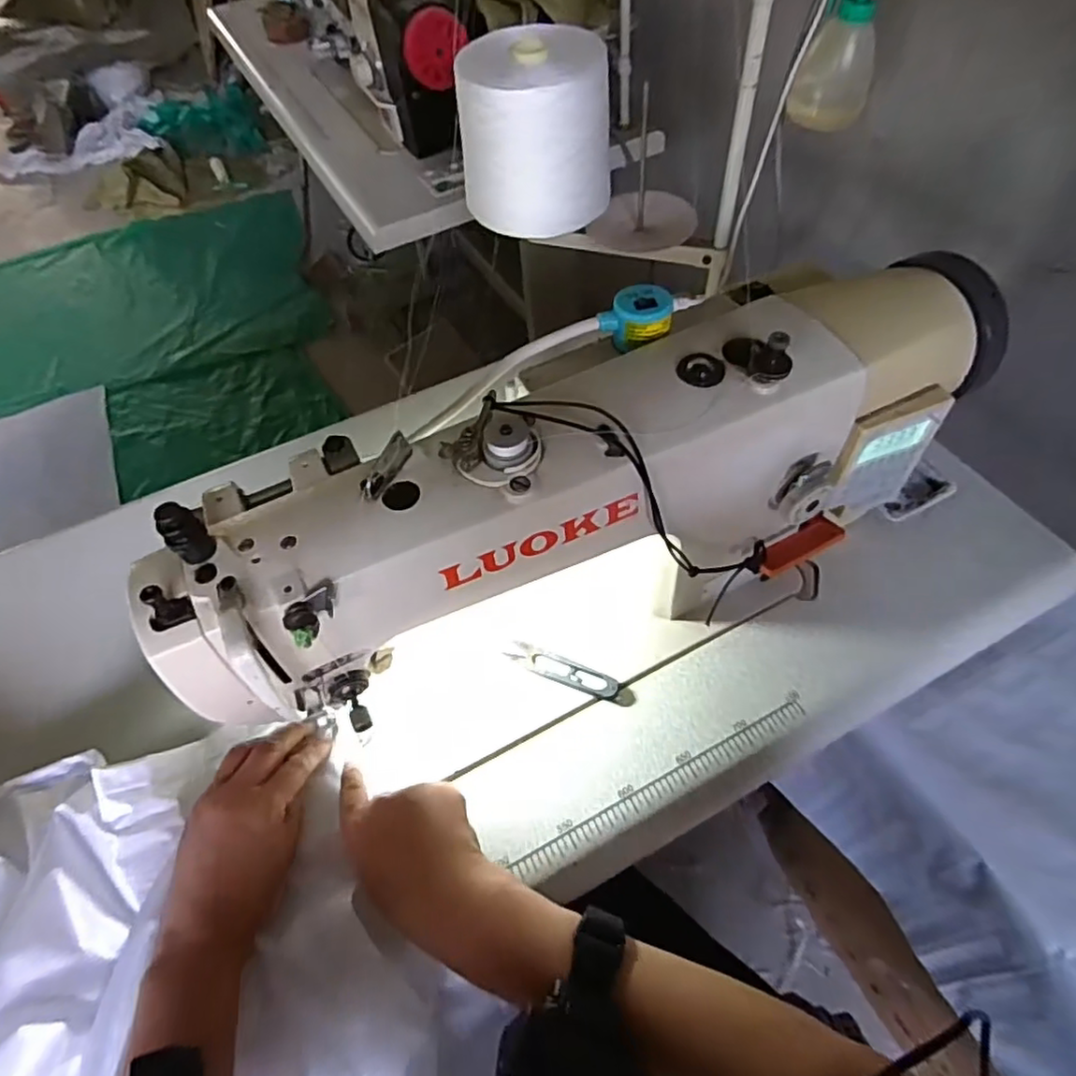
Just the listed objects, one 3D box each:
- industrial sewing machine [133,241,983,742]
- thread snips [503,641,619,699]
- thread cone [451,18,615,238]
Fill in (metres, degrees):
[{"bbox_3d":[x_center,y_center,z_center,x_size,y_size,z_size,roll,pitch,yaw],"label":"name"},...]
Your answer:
[{"bbox_3d":[0.055,-0.025,0.473,0.570,0.239,0.161,-23,56,-12],"label":"industrial sewing machine"},{"bbox_3d":[0.020,0.107,0.522,0.093,0.010,0.022,18,58,16],"label":"thread snips"},{"bbox_3d":[-0.003,-0.433,0.691,0.151,0.161,0.126,-4,55,2],"label":"thread cone"}]

